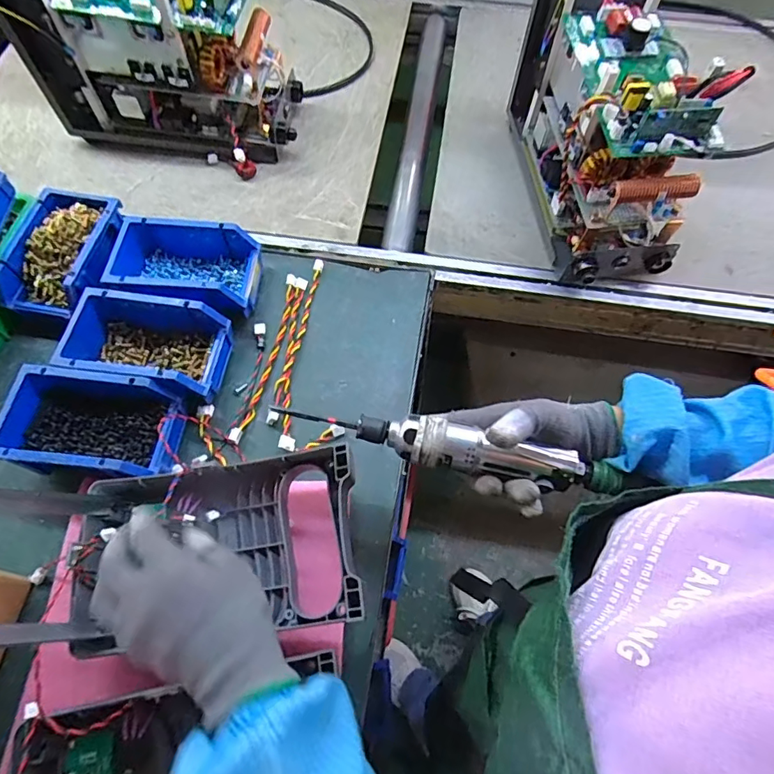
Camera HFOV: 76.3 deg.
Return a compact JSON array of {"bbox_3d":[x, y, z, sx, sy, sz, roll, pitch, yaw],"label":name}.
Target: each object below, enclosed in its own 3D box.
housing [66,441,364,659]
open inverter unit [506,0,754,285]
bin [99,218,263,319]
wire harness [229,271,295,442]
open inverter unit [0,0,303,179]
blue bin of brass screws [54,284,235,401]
[{"bbox_3d":[-0.156,0.149,0.462,0.254,0.062,0.161,-7,65,-3],"label":"housing"},{"bbox_3d":[0.288,-0.346,0.638,0.158,0.222,0.340,-5,65,-3],"label":"open inverter unit"},{"bbox_3d":[-0.250,-0.146,0.607,0.174,0.061,0.115,8,65,3],"label":"bin"},{"bbox_3d":[-0.145,-0.040,0.605,0.018,0.014,0.233,11,66,5],"label":"wire harness"},{"bbox_3d":[-0.317,-0.470,0.699,0.342,0.223,0.171,13,66,6],"label":"open inverter unit"},{"bbox_3d":[-0.276,-0.047,0.563,0.169,0.066,0.100,8,65,3],"label":"blue bin of brass screws"}]

